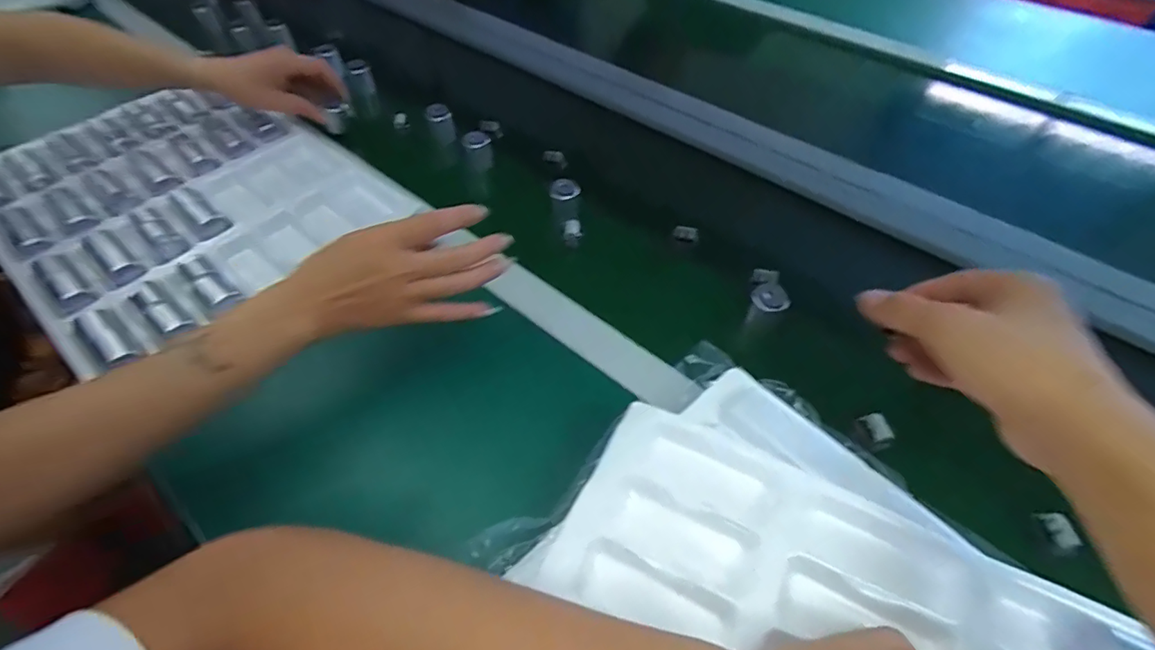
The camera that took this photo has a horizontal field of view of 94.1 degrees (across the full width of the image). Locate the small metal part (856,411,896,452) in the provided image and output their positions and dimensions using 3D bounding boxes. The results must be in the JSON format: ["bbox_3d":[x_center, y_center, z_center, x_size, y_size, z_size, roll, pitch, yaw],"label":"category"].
[{"bbox_3d":[0.234,0.084,0.422,0.019,0.017,0.026,-18,56,-12],"label":"small metal part"}]

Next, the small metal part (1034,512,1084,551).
[{"bbox_3d":[0.333,0.141,0.370,0.013,0.010,0.025,-10,55,-6],"label":"small metal part"}]

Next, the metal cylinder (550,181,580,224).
[{"bbox_3d":[-0.011,-0.121,0.572,0.030,0.029,0.072,-9,82,-5],"label":"metal cylinder"}]

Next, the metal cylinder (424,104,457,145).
[{"bbox_3d":[-0.173,-0.256,0.681,0.031,0.051,0.026,-14,55,-9],"label":"metal cylinder"}]

